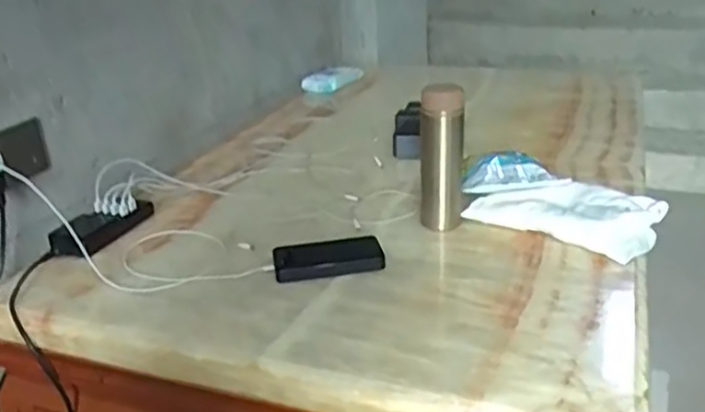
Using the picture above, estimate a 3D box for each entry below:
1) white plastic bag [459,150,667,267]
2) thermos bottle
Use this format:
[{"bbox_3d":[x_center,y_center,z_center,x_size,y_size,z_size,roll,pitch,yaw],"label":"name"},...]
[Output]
[{"bbox_3d":[0.327,-0.008,1.112,0.334,0.056,0.208,17,31,37],"label":"white plastic bag"},{"bbox_3d":[0.139,-0.073,1.046,0.065,0.225,0.055,2,24,10],"label":"thermos bottle"}]

